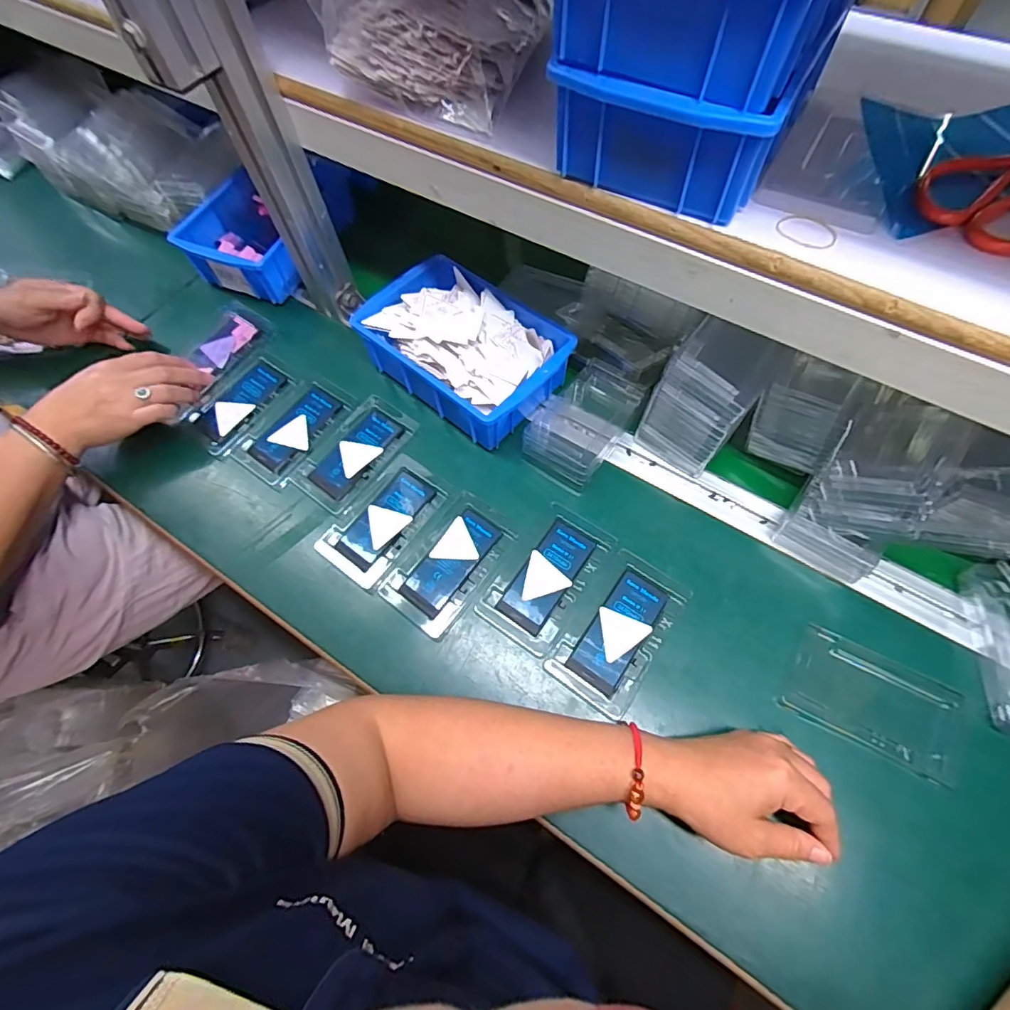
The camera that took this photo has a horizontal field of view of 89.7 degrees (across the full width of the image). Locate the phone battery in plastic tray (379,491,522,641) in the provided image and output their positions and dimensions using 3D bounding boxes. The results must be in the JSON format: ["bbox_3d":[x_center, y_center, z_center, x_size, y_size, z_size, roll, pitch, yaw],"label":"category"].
[{"bbox_3d":[-0.049,0.051,0.466,0.072,0.004,0.127,33,70,17],"label":"phone battery in plastic tray"}]

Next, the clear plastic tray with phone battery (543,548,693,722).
[{"bbox_3d":[0.098,0.105,0.432,0.071,0.006,0.127,32,70,17],"label":"clear plastic tray with phone battery"}]

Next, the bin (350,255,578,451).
[{"bbox_3d":[-0.042,-0.165,0.529,0.198,0.074,0.136,39,72,19],"label":"bin"}]

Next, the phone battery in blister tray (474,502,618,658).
[{"bbox_3d":[0.038,0.062,0.455,0.071,0.004,0.127,31,70,16],"label":"phone battery in blister tray"}]

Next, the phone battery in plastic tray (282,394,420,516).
[{"bbox_3d":[-0.154,-0.055,0.521,0.073,0.005,0.128,32,70,16],"label":"phone battery in plastic tray"}]

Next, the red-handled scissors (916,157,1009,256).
[{"bbox_3d":[0.320,-0.201,0.315,0.130,0.011,0.081,-38,69,-14],"label":"red-handled scissors"}]

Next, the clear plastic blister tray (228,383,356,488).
[{"bbox_3d":[-0.225,-0.081,0.538,0.073,0.006,0.118,31,70,16],"label":"clear plastic blister tray"}]

